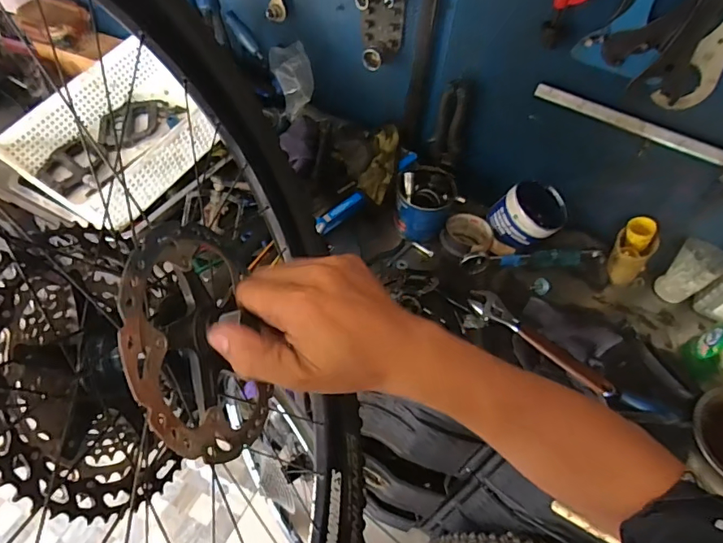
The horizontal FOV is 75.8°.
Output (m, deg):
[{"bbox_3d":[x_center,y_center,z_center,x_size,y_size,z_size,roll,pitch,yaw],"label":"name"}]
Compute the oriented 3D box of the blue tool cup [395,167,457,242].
[{"bbox_3d":[0.110,-0.121,0.823,0.101,0.088,0.106,3,53,-2],"label":"blue tool cup"}]

